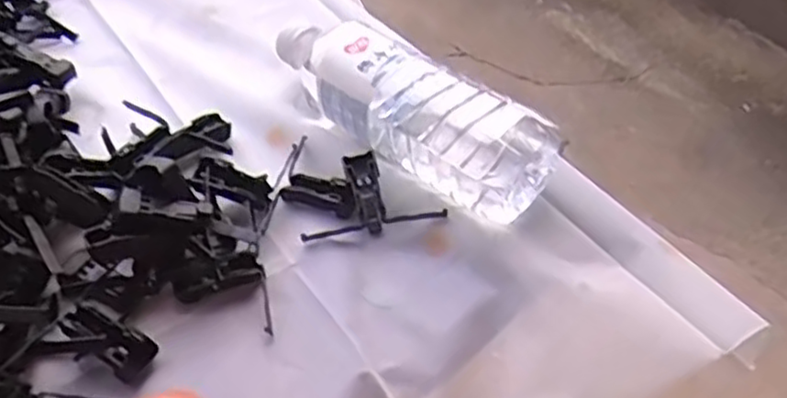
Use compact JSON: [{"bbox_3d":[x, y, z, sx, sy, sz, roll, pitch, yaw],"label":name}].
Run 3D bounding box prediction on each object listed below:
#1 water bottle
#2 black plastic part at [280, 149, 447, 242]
[{"bbox_3d":[0.006,-0.061,0.460,0.205,0.058,0.067,34,53,26],"label":"water bottle"},{"bbox_3d":[-0.020,-0.003,0.425,0.086,0.025,0.049,-6,47,-10],"label":"black plastic part"}]

